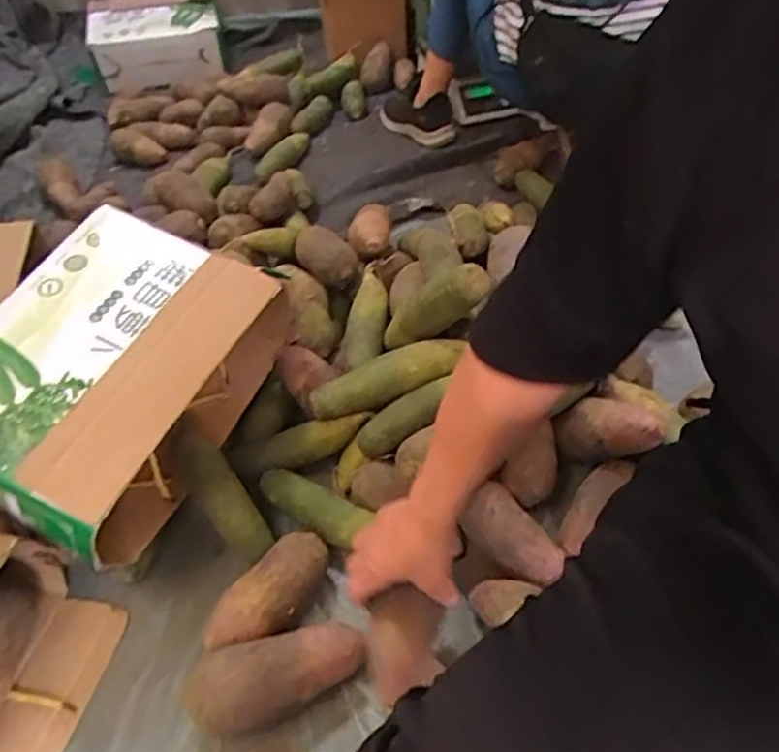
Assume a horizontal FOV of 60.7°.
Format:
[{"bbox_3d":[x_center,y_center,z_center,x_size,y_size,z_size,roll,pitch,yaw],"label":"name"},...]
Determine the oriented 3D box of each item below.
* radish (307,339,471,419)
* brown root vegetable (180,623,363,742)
[{"bbox_3d":[-0.003,0.004,0.819,0.191,0.048,0.054,-23,45,2],"label":"radish"},{"bbox_3d":[-0.104,0.294,0.640,0.176,0.088,0.070,-17,46,-12],"label":"brown root vegetable"}]

